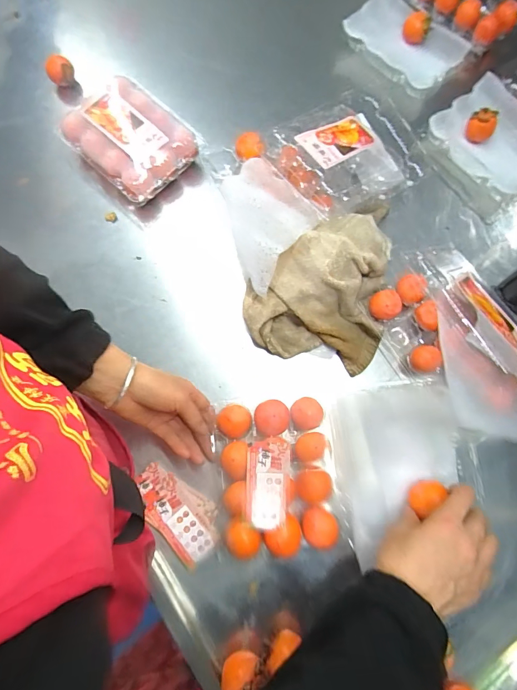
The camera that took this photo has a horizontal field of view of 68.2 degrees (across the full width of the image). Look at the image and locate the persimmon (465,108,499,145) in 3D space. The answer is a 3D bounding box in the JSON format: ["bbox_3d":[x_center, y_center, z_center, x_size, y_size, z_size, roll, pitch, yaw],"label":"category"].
[{"bbox_3d":[0.363,-0.356,0.620,0.043,0.038,0.043,0,75,0],"label":"persimmon"}]

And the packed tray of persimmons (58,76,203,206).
[{"bbox_3d":[-0.200,-0.318,0.597,0.181,0.060,0.143,41,79,10],"label":"packed tray of persimmons"}]

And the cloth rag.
[{"bbox_3d":[0.086,-0.092,0.529,0.196,0.068,0.228,14,75,4],"label":"cloth rag"}]

